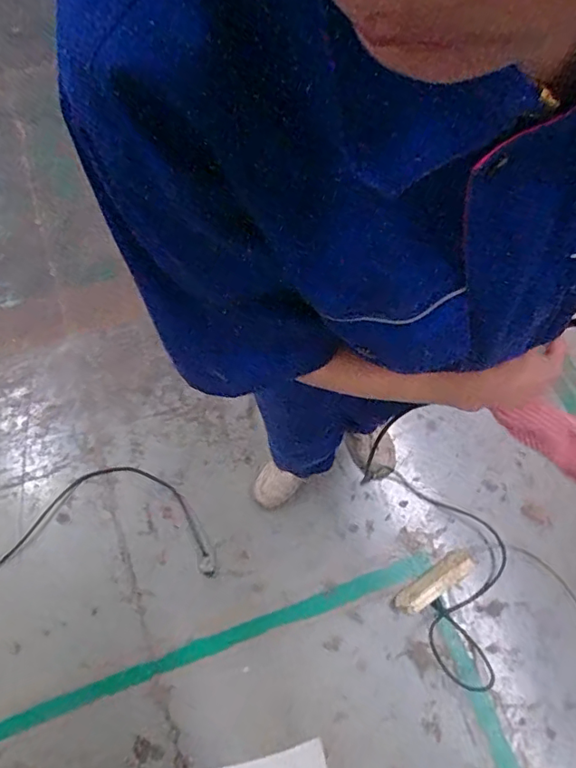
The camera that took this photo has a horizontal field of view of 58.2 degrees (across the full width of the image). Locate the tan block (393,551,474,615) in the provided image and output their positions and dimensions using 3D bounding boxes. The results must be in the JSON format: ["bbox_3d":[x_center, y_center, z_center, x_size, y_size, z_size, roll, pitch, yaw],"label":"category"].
[{"bbox_3d":[0.356,0.487,1.267,0.209,0.061,0.057,-32,72,-15],"label":"tan block"}]

